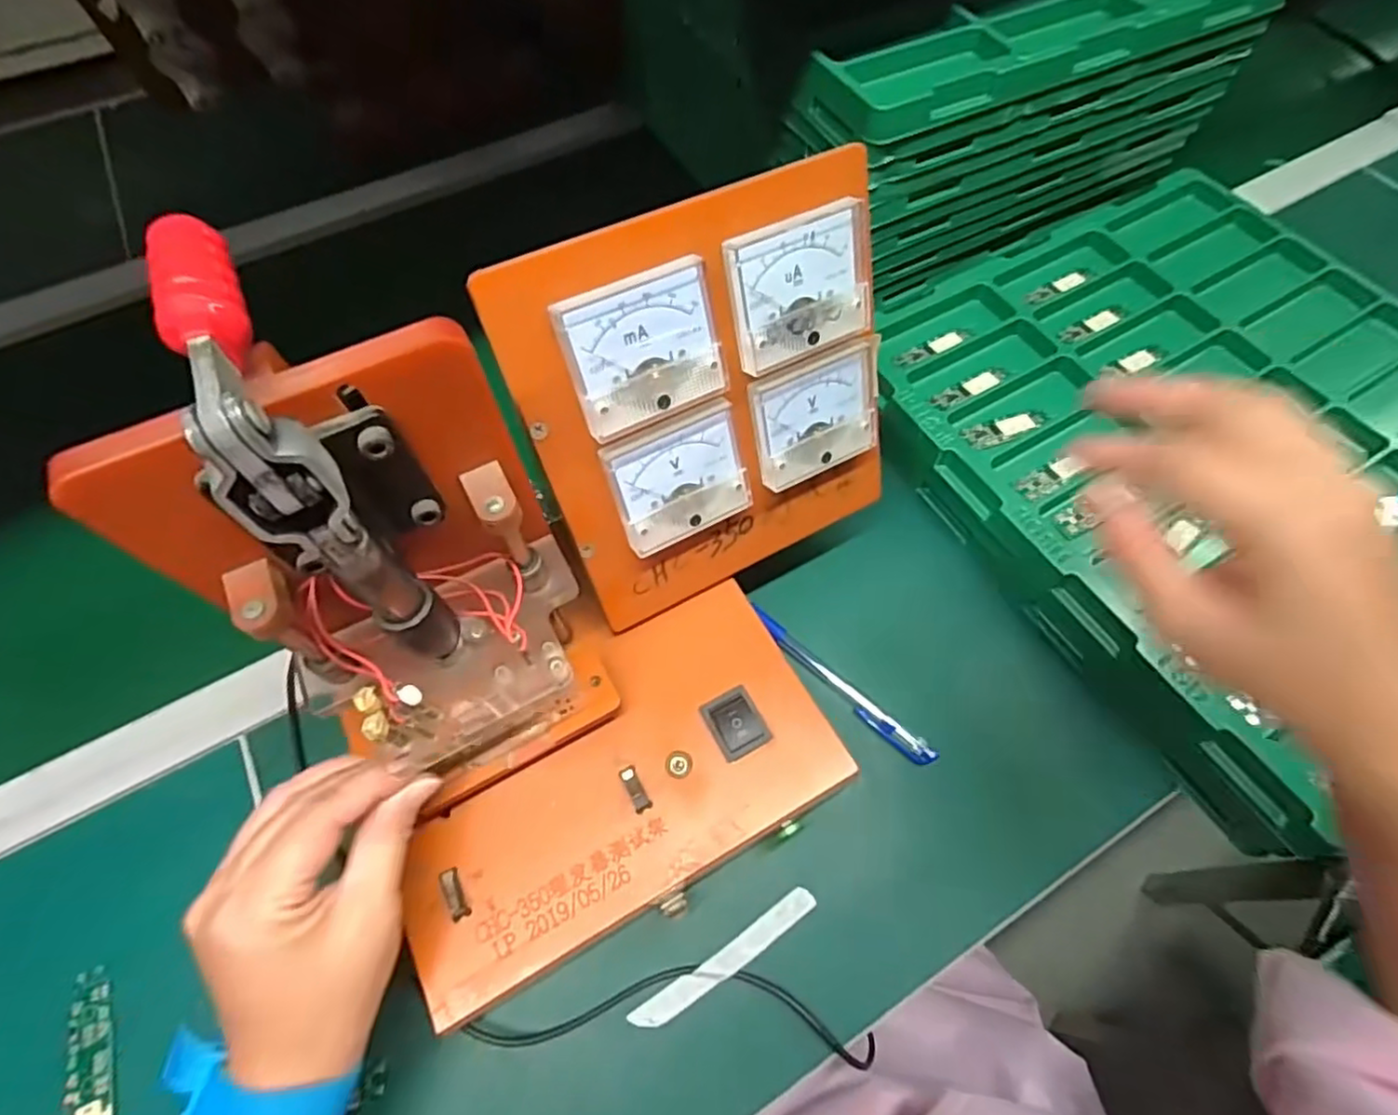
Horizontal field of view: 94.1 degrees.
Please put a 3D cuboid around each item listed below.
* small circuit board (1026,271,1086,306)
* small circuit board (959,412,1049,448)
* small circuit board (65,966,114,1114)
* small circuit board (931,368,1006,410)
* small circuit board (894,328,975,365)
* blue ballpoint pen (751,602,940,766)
[{"bbox_3d":[0.275,-0.208,0.500,0.055,0.006,0.017,-26,63,-11],"label":"small circuit board"},{"bbox_3d":[0.207,-0.086,0.437,0.058,0.008,0.023,-14,63,-6],"label":"small circuit board"},{"bbox_3d":[-0.292,0.238,0.312,0.018,0.006,0.073,-22,64,-10],"label":"small circuit board"},{"bbox_3d":[0.190,-0.118,0.454,0.061,0.004,0.017,-24,64,-11],"label":"small circuit board"},{"bbox_3d":[0.171,-0.152,0.472,0.061,0.006,0.016,-24,64,-11],"label":"small circuit board"},{"bbox_3d":[0.082,0.075,0.391,0.135,0.009,0.013,40,70,19],"label":"blue ballpoint pen"}]

